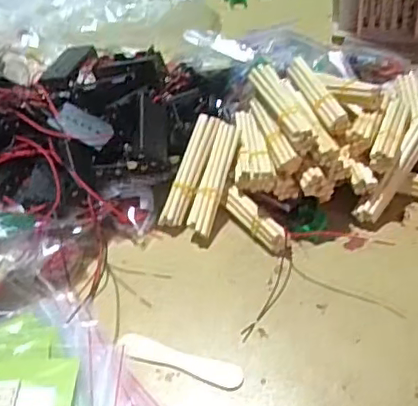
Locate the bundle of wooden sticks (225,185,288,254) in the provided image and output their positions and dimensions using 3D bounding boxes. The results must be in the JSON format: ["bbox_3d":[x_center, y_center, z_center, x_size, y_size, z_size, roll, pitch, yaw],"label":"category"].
[{"bbox_3d":[0.037,0.014,0.490,0.017,0.024,0.072,-27,46,-21],"label":"bundle of wooden sticks"}]

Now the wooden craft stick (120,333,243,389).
[{"bbox_3d":[-0.020,0.108,0.412,0.090,0.004,0.020,13,37,20],"label":"wooden craft stick"}]

